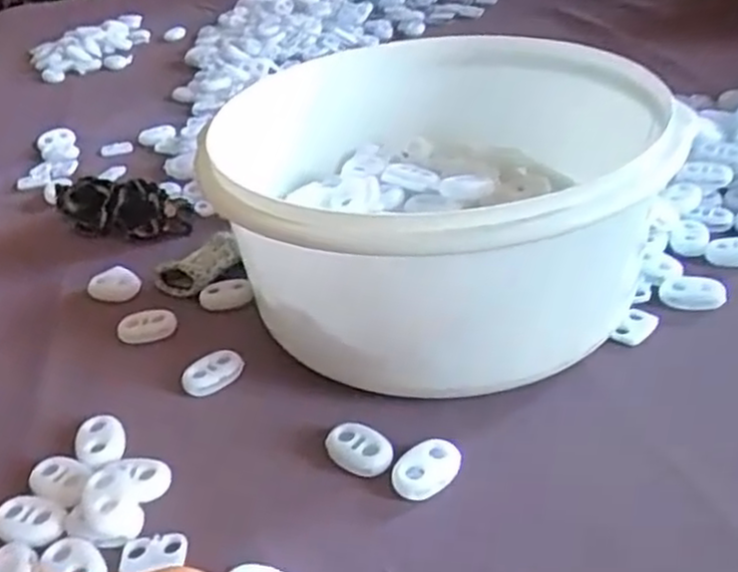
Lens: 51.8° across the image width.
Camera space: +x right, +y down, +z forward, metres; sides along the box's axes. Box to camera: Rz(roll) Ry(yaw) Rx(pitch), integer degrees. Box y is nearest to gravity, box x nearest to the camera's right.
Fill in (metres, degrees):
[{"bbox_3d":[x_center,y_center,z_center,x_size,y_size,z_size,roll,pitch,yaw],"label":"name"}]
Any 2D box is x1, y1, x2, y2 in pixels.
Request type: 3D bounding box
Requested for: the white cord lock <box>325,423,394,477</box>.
[{"bbox_3d":[-0.003,0.051,0.235,0.022,0.006,0.014,24,46,38],"label":"white cord lock"}]

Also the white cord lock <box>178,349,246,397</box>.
[{"bbox_3d":[-0.056,0.031,0.273,0.023,0.008,0.014,-29,40,-28],"label":"white cord lock"}]

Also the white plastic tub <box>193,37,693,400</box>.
[{"bbox_3d":[0.028,-0.028,0.280,0.144,0.076,0.151,-5,35,4],"label":"white plastic tub"}]

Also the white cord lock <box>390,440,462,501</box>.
[{"bbox_3d":[0.017,0.055,0.226,0.015,0.007,0.021,25,46,38],"label":"white cord lock"}]

